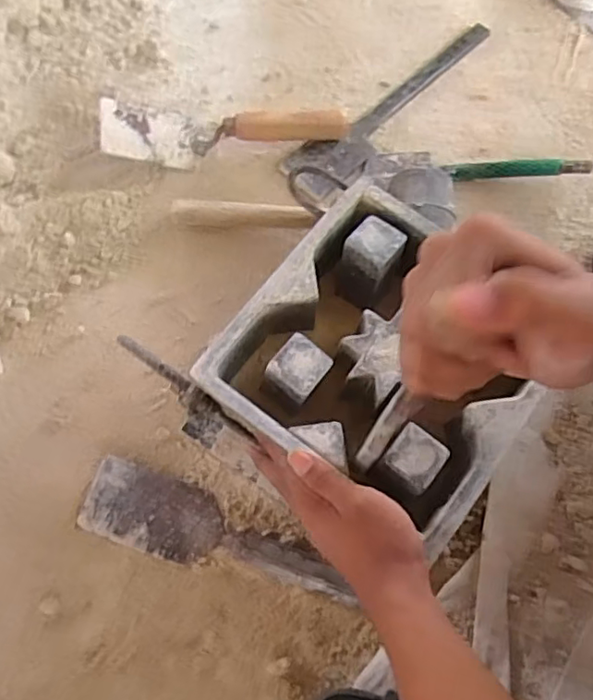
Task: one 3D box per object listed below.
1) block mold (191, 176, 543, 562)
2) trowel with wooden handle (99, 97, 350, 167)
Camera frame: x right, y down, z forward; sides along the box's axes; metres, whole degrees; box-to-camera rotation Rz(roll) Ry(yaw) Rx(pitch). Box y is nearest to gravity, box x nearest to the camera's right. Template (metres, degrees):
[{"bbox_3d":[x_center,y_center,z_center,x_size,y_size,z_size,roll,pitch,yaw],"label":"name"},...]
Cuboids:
[{"bbox_3d":[0.072,0.013,0.513,0.223,0.090,0.221,36,73,11],"label":"block mold"},{"bbox_3d":[-0.077,-0.251,0.674,0.264,0.050,0.083,-5,71,-3],"label":"trowel with wooden handle"}]

